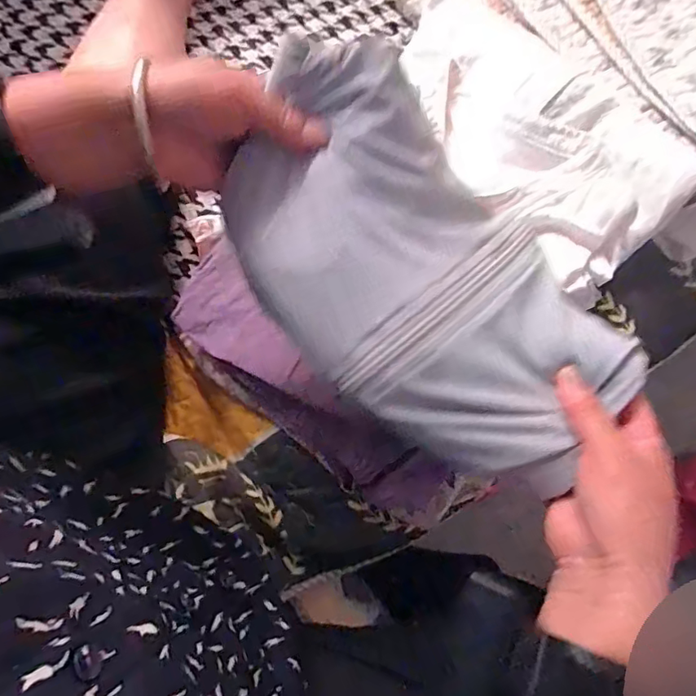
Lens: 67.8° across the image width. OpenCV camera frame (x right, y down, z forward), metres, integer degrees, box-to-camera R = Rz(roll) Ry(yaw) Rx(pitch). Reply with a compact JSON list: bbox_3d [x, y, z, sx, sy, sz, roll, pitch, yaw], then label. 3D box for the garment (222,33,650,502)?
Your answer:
[{"bbox_3d":[0.043,-0.042,0.302,0.270,0.081,0.153,36,75,8],"label":"garment"}]

